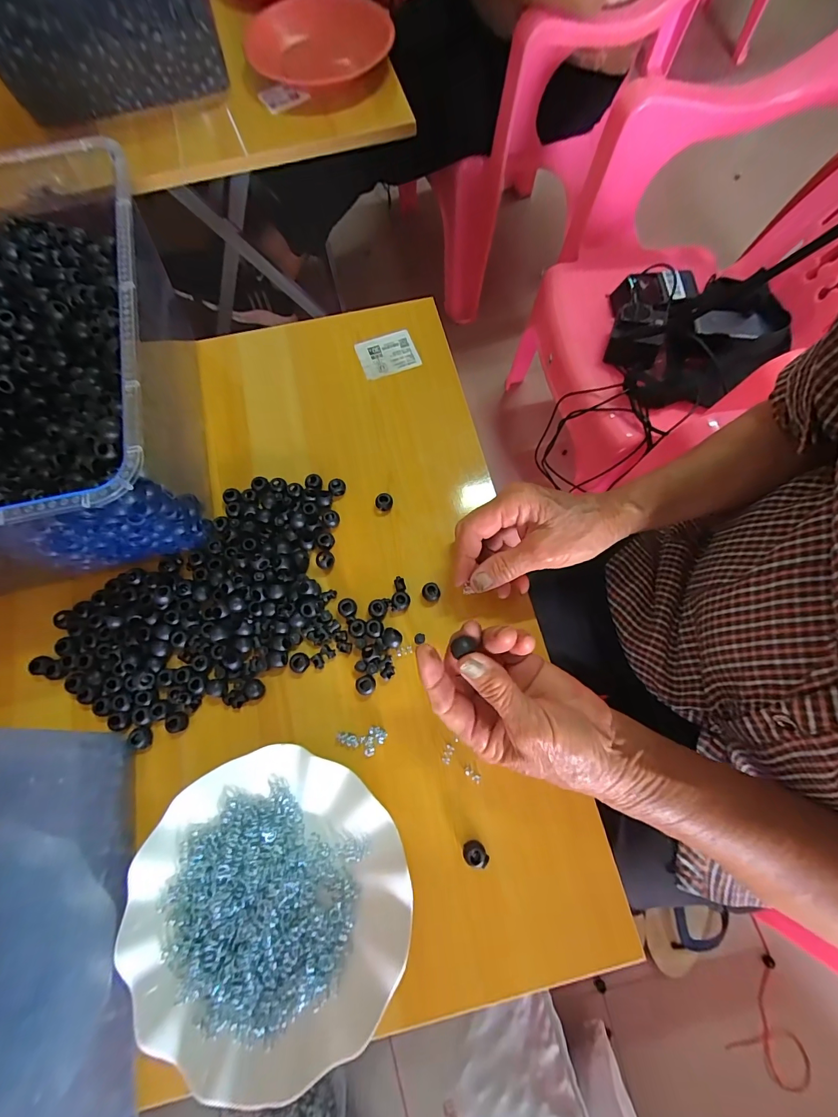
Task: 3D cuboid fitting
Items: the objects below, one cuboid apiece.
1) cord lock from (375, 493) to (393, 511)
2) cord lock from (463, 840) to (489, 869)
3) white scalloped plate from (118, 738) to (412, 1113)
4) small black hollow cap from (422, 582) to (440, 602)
[{"bbox_3d":[-0.031,-0.051,0.372,0.015,0.009,0.014,0,73,0],"label":"cord lock"},{"bbox_3d":[0.040,0.210,0.293,0.018,0.014,0.013,7,73,2],"label":"cord lock"},{"bbox_3d":[-0.098,0.230,0.279,0.176,0.026,0.176,0,73,0],"label":"white scalloped plate"},{"bbox_3d":[0.010,0.029,0.349,0.015,0.010,0.015,0,73,0],"label":"small black hollow cap"}]

